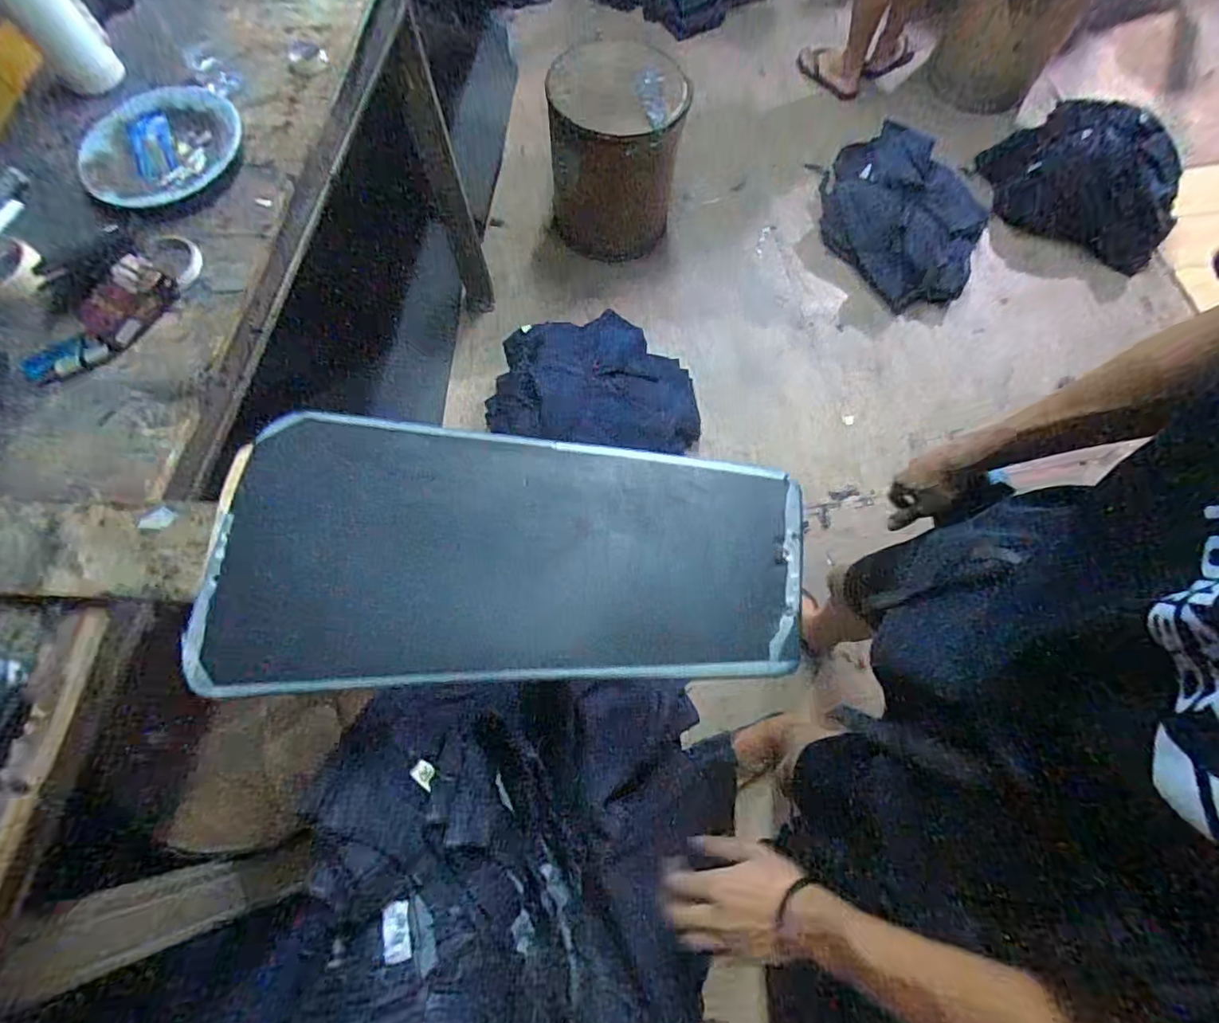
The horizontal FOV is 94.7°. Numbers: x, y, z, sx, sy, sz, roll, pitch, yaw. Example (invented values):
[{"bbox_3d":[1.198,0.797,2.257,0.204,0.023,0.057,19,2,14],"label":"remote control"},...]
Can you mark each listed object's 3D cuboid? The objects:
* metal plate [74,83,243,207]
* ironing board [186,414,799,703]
[{"bbox_3d":[-0.548,-0.445,0.688,0.189,0.032,0.157,-33,73,-11],"label":"metal plate"},{"bbox_3d":[-0.092,0.043,0.487,0.496,0.029,0.232,5,70,2],"label":"ironing board"}]

